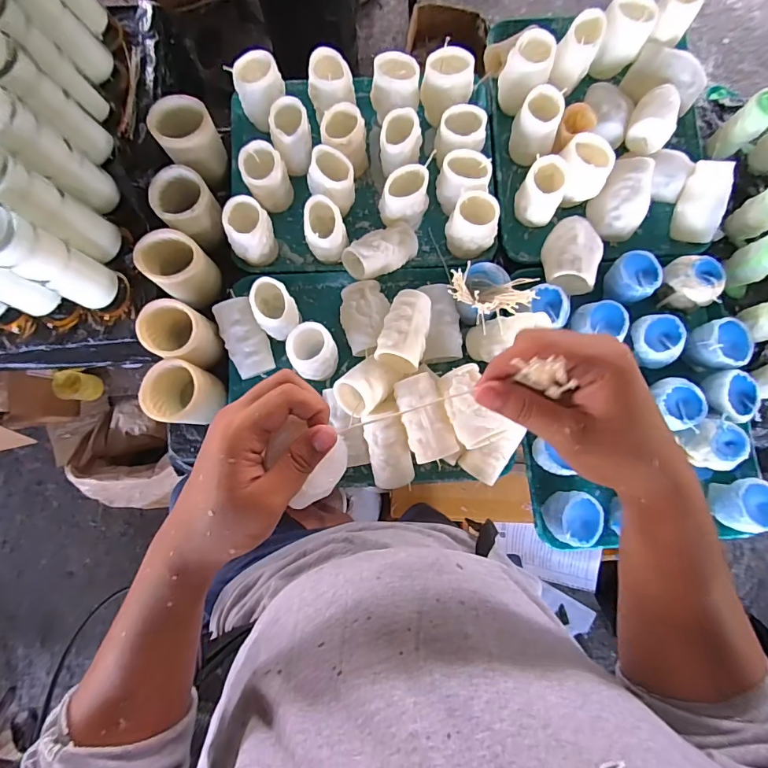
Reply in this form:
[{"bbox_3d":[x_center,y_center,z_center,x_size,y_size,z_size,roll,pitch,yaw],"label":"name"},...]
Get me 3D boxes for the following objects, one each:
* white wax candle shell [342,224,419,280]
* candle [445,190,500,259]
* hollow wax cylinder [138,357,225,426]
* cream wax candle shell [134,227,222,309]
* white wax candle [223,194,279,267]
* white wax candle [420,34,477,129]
[{"bbox_3d":[-0.004,-0.213,0.693,0.120,0.056,0.072,-29,82,-3],"label":"white wax candle shell"},{"bbox_3d":[0.139,-0.247,0.689,0.079,0.096,0.062,18,83,4],"label":"candle"},{"bbox_3d":[-0.294,0.016,0.653,0.088,0.089,0.089,22,83,4],"label":"hollow wax cylinder"},{"bbox_3d":[-0.309,-0.173,0.678,0.103,0.094,0.081,28,83,5],"label":"cream wax candle shell"},{"bbox_3d":[-0.210,-0.239,0.693,0.069,0.091,0.075,0,82,1],"label":"white wax candle"},{"bbox_3d":[0.101,-0.487,0.717,0.087,0.086,0.073,-1,82,1],"label":"white wax candle"}]

